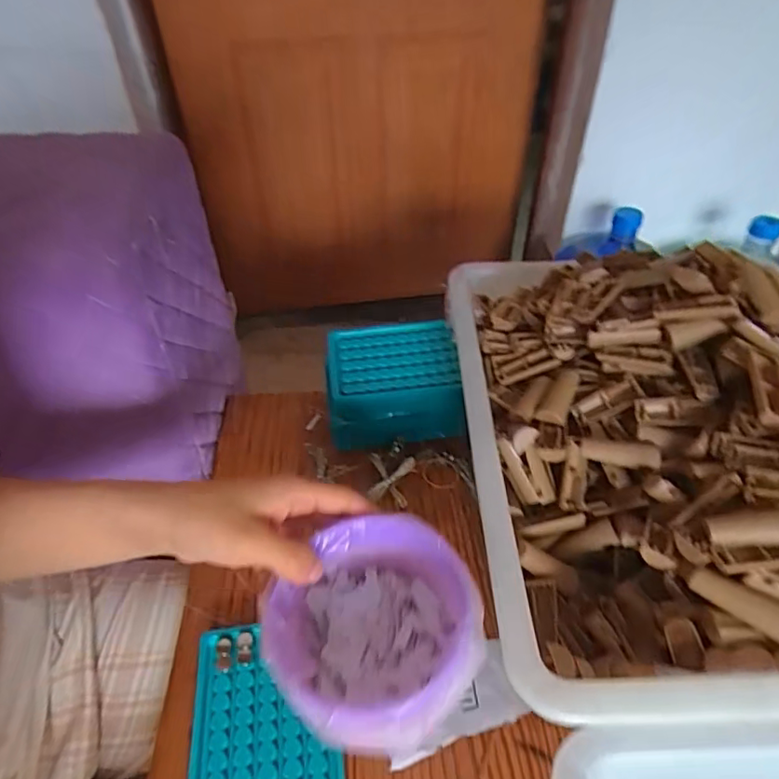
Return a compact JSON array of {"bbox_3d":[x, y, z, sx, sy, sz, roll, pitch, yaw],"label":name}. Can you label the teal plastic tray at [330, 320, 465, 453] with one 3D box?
[{"bbox_3d":[0.005,-0.005,0.545,0.129,0.076,0.097,-2,46,-1],"label":"teal plastic tray"}]

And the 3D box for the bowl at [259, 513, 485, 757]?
[{"bbox_3d":[-0.007,0.131,0.301,0.108,0.060,0.111,0,46,0],"label":"bowl"}]

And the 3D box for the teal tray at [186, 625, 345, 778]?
[{"bbox_3d":[-0.083,0.223,0.365,0.096,0.011,0.129,-7,46,-6],"label":"teal tray"}]

